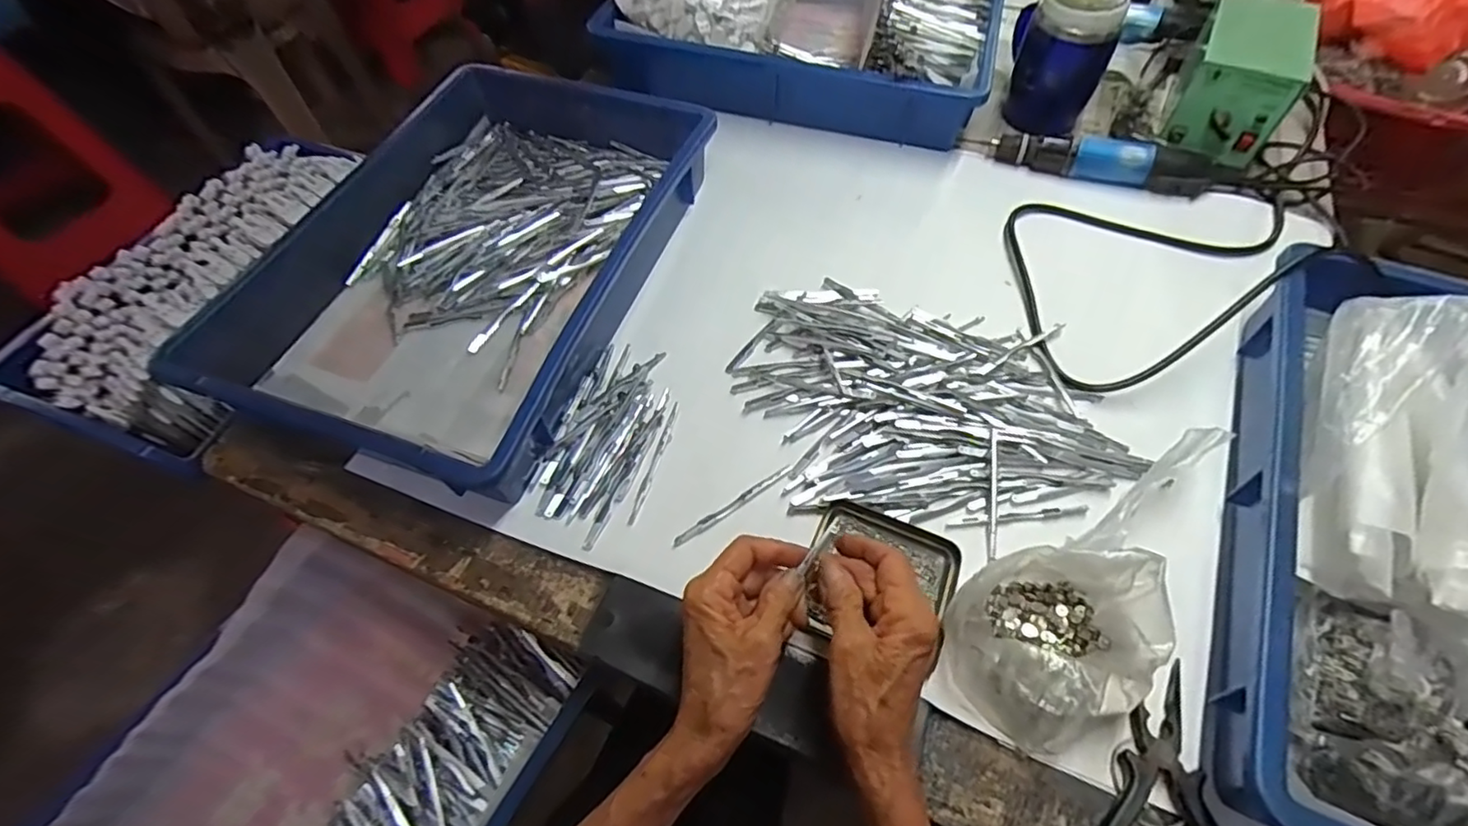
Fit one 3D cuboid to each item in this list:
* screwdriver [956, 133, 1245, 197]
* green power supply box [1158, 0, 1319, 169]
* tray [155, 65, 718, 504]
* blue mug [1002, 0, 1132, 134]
[{"bbox_3d":[0.373,-0.262,0.637,0.265,0.041,0.037,19,60,13],"label":"screwdriver"},{"bbox_3d":[0.514,-0.341,0.642,0.096,0.101,0.132,23,61,15],"label":"green power supply box"},{"bbox_3d":[-0.214,-0.154,0.541,0.303,0.062,0.430,18,60,12],"label":"tray"},{"bbox_3d":[0.345,-0.385,0.657,0.086,0.130,0.106,9,58,6],"label":"blue mug"}]

